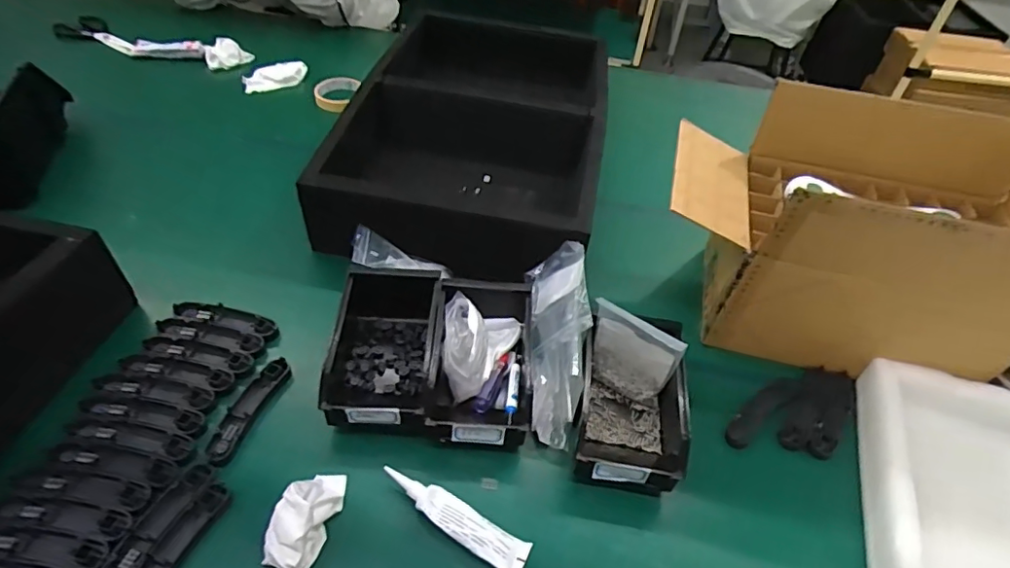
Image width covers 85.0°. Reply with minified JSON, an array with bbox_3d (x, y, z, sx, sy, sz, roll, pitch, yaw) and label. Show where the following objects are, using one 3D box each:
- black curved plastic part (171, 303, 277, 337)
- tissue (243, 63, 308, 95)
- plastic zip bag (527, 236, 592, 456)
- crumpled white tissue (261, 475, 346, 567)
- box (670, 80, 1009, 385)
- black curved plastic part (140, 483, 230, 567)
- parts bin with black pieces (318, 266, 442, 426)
[{"bbox_3d":[-0.326,0.041,0.645,0.119,0.021,0.026,13,47,8],"label":"black curved plastic part"},{"bbox_3d":[-0.419,-0.386,1.014,0.126,0.021,0.062,-29,56,-29],"label":"tissue"},{"bbox_3d":[0.058,0.052,0.596,0.055,0.098,0.229,4,62,-1],"label":"plastic zip bag"},{"bbox_3d":[-0.175,0.198,0.481,0.043,0.051,0.097,15,47,10],"label":"crumpled white tissue"},{"bbox_3d":[0.385,-0.059,0.638,0.385,0.223,0.219,15,47,8],"label":"box"},{"bbox_3d":[-0.282,0.227,0.468,0.028,0.014,0.121,17,48,12],"label":"black curved plastic part"},{"bbox_3d":[-0.126,0.066,0.606,0.111,0.080,0.188,1,47,-3],"label":"parts bin with black pieces"}]

